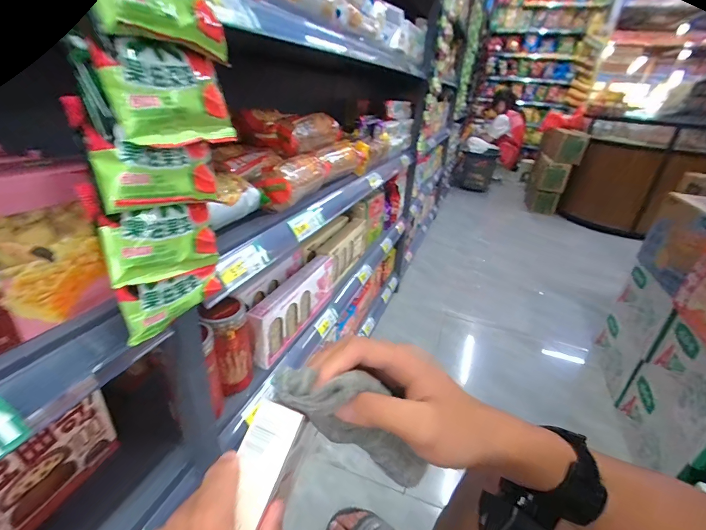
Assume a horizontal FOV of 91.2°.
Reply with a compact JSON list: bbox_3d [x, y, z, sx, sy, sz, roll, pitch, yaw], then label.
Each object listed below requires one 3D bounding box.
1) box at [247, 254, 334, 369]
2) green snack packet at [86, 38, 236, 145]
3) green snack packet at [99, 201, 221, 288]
[{"bbox_3d":[-0.114,0.076,0.708,0.046,0.117,0.288,13,29,17],"label":"box"},{"bbox_3d":[-0.129,-0.124,0.255,0.020,0.063,0.100,13,29,16],"label":"green snack packet"},{"bbox_3d":[-0.153,-0.018,0.284,0.018,0.061,0.096,15,29,20],"label":"green snack packet"}]

